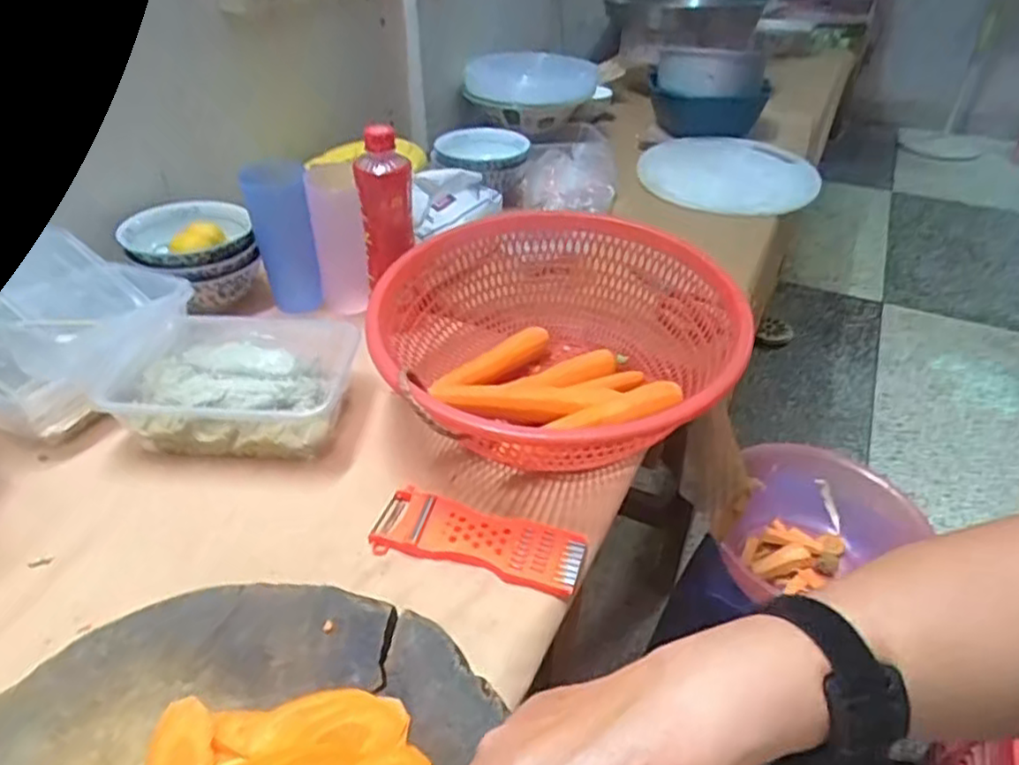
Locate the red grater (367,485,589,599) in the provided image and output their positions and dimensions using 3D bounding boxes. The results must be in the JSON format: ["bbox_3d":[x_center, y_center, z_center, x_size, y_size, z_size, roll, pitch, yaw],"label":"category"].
[{"bbox_3d":[-0.026,0.126,0.551,0.168,0.013,0.062,12,38,14],"label":"red grater"}]

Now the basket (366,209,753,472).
[{"bbox_3d":[0.045,-0.031,0.655,0.336,0.125,0.326,1,37,-1],"label":"basket"}]

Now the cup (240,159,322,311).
[{"bbox_3d":[-0.263,-0.166,0.789,0.063,0.169,0.069,1,37,-1],"label":"cup"}]

